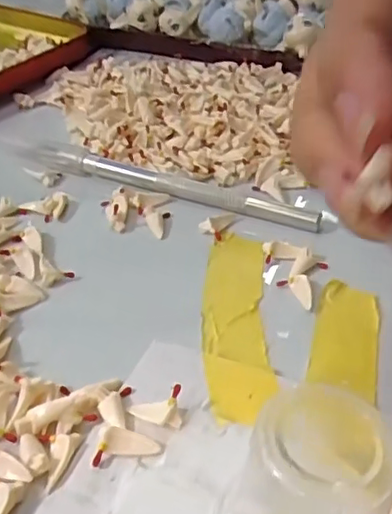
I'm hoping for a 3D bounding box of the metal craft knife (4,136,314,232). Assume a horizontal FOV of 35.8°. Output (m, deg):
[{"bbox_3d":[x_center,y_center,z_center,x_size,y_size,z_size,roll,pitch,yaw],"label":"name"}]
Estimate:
[{"bbox_3d":[-0.019,-0.033,0.254,0.143,0.006,0.013,17,39,19],"label":"metal craft knife"}]

